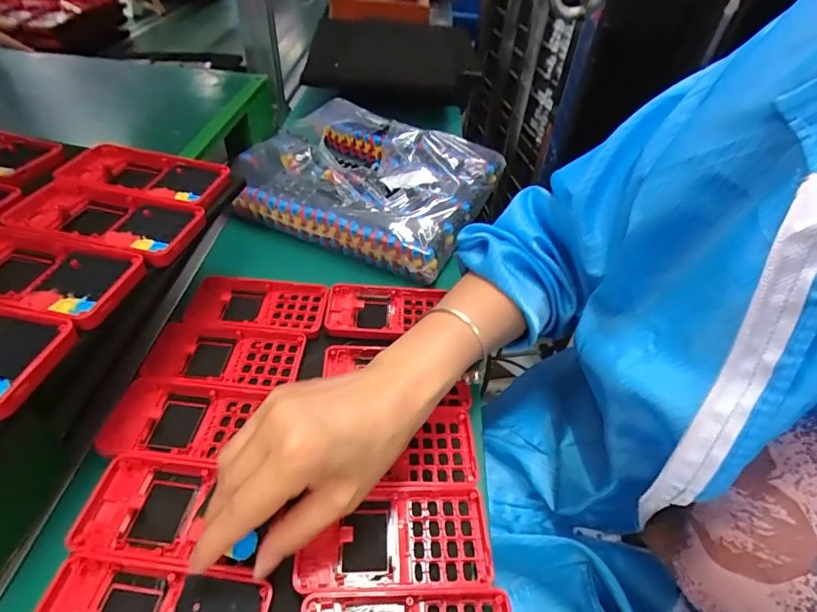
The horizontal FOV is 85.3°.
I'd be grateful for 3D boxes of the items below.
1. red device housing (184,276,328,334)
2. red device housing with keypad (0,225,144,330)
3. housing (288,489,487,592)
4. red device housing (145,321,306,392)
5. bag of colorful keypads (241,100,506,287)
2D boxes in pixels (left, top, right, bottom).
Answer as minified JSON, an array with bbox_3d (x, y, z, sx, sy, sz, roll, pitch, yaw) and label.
[{"bbox_3d":[-0.144,0.001,0.422,0.124,0.016,0.068,4,44,-1],"label":"red device housing"},{"bbox_3d":[-0.247,-0.023,0.288,0.142,0.017,0.065,16,45,11],"label":"red device housing with keypad"},{"bbox_3d":[-0.009,0.149,0.287,0.119,0.010,0.061,2,45,-5],"label":"housing"},{"bbox_3d":[-0.157,0.043,0.376,0.126,0.013,0.061,5,44,0],"label":"red device housing"},{"bbox_3d":[-0.052,-0.169,0.585,0.297,0.051,0.276,22,47,16],"label":"bag of colorful keypads"}]

